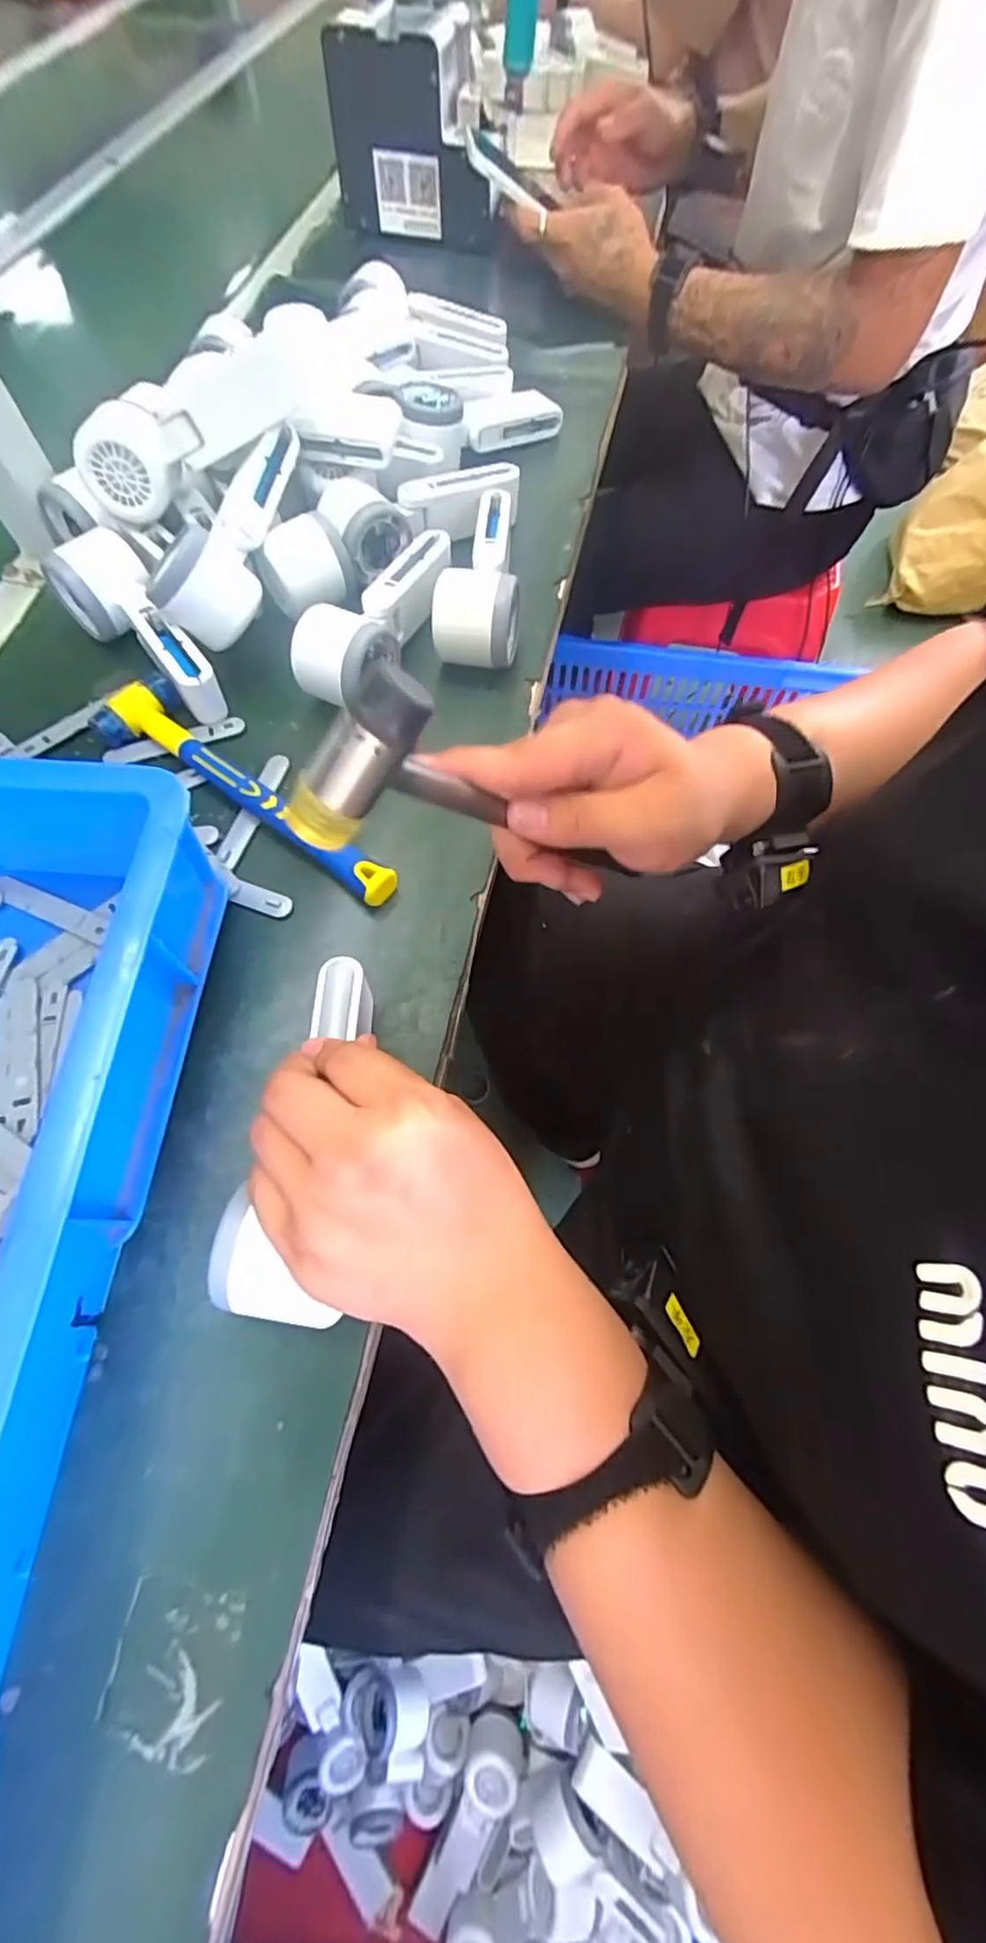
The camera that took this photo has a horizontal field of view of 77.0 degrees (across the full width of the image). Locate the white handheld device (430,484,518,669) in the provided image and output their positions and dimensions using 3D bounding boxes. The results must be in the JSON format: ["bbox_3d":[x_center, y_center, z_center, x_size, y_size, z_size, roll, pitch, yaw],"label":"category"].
[{"bbox_3d":[-0.007,-0.303,0.465,0.059,0.049,0.167,6,67,-1],"label":"white handheld device"}]

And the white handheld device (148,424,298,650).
[{"bbox_3d":[-0.176,-0.304,0.417,0.059,0.051,0.157,17,81,5],"label":"white handheld device"}]

